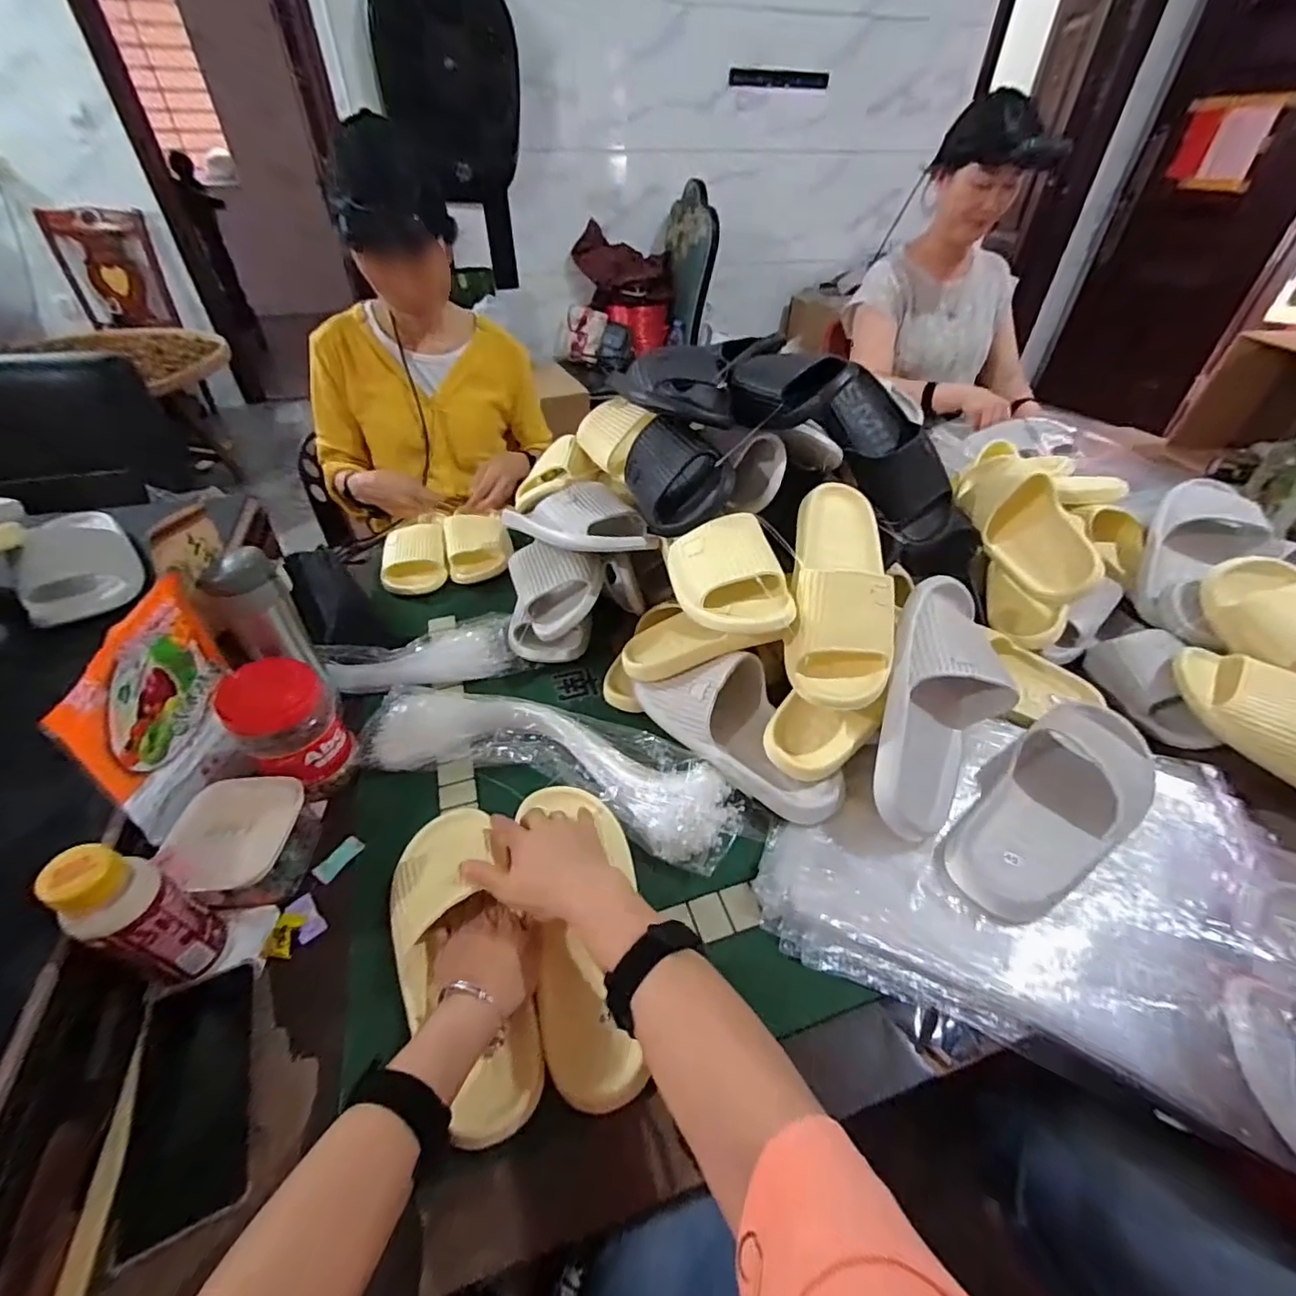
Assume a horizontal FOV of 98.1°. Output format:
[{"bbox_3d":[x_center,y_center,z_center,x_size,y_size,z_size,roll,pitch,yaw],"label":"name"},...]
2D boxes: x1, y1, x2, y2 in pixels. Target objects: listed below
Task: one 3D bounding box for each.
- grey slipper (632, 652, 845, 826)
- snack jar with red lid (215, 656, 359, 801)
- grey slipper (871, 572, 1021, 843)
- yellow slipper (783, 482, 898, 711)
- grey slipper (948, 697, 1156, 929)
[{"bbox_3d":[0.104,0.076,0.598,0.110,0.072,0.233,-29,50,-29],"label":"grey slipper"},{"bbox_3d":[-0.366,0.088,0.580,0.094,0.144,0.083,-30,50,-29],"label":"snack jar with red lid"},{"bbox_3d":[0.301,0.054,0.572,0.121,0.084,0.292,19,64,20],"label":"grey slipper"},{"bbox_3d":[0.201,-0.068,0.579,0.104,0.068,0.253,6,64,7],"label":"yellow slipper"},{"bbox_3d":[0.400,0.155,0.547,0.288,0.082,0.116,-30,50,-29],"label":"grey slipper"}]

